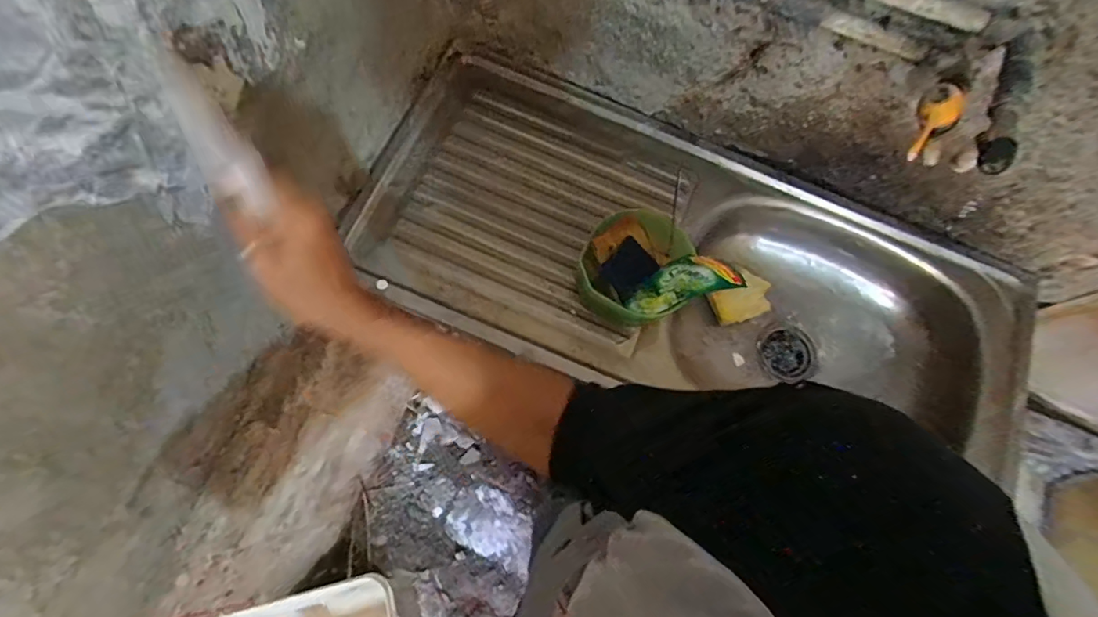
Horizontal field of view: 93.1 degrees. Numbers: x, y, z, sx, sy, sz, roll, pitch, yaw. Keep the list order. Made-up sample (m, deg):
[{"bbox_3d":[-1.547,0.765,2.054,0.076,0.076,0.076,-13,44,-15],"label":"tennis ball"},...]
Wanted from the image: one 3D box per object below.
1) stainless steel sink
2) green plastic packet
[{"bbox_3d":[0.228,-0.032,0.840,1.023,0.180,0.448,23,75,4],"label":"stainless steel sink"},{"bbox_3d":[0.165,-0.029,0.638,0.116,0.111,0.039,-9,75,-4],"label":"green plastic packet"}]

